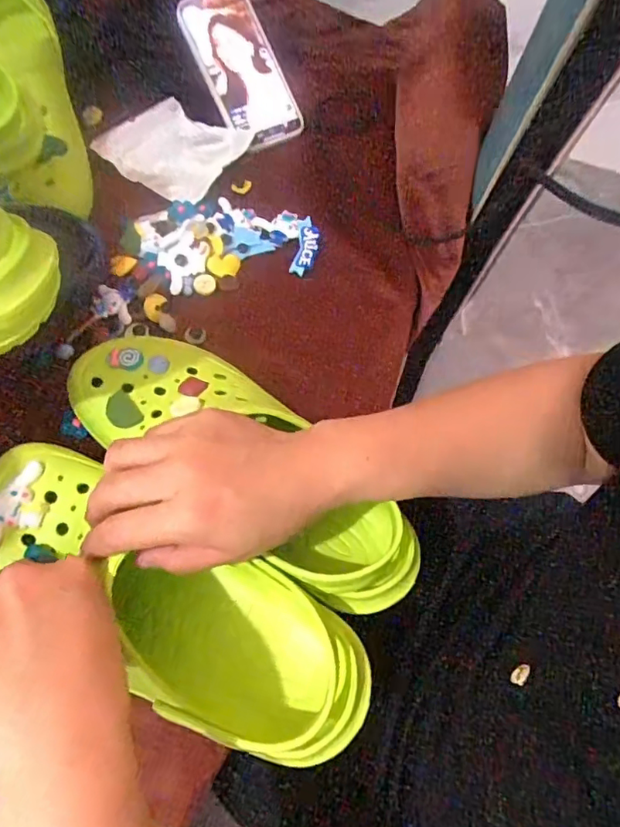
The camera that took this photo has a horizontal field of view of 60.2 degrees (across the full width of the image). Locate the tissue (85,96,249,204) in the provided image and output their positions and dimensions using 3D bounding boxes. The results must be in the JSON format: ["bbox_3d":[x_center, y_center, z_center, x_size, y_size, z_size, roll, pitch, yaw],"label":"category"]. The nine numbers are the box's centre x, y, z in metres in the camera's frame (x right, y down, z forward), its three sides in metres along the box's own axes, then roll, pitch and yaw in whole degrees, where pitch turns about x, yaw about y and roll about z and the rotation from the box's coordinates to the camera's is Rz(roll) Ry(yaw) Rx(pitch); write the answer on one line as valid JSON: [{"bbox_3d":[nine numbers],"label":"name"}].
[{"bbox_3d":[-0.151,-0.282,0.572,0.132,0.018,0.115,27,66,12],"label":"tissue"}]

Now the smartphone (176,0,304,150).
[{"bbox_3d":[-0.072,-0.369,0.575,0.083,0.011,0.162,-30,97,-14],"label":"smartphone"}]

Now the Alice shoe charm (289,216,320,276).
[{"bbox_3d":[-0.003,-0.162,0.516,0.024,0.006,0.059,5,72,13],"label":"Alice shoe charm"}]

